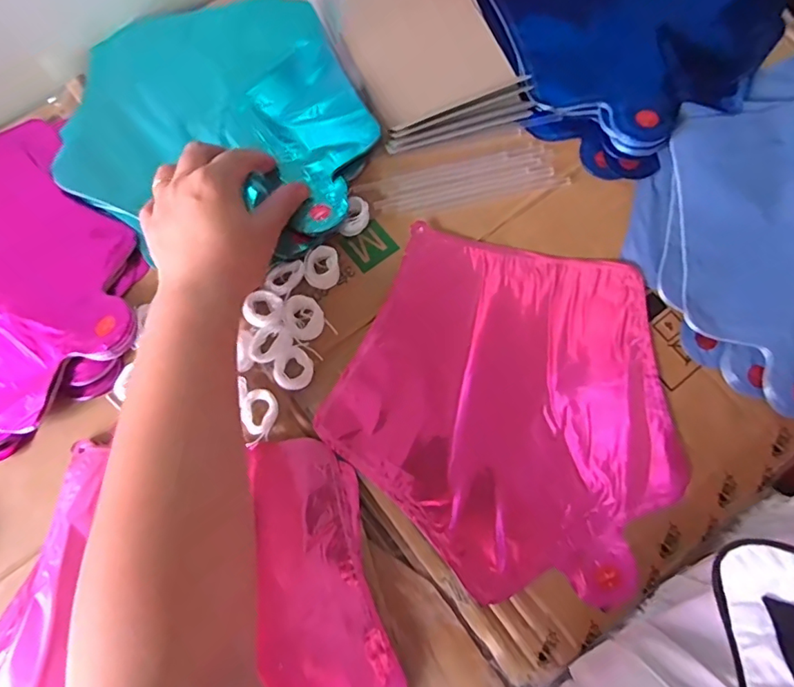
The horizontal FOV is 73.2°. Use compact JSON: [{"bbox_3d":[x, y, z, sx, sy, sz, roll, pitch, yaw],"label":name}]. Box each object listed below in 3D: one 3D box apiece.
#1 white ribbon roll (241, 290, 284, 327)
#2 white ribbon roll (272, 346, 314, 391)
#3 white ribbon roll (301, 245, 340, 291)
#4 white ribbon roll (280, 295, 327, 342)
[{"bbox_3d":[-0.093,-0.024,0.379,0.026,0.009,0.025,0,74,1],"label":"white ribbon roll"},{"bbox_3d":[-0.071,0.018,0.365,0.026,0.010,0.028,0,74,1],"label":"white ribbon roll"},{"bbox_3d":[-0.054,-0.055,0.383,0.026,0.016,0.028,0,74,1],"label":"white ribbon roll"},{"bbox_3d":[-0.066,-0.018,0.375,0.027,0.005,0.032,-36,76,-9],"label":"white ribbon roll"}]

